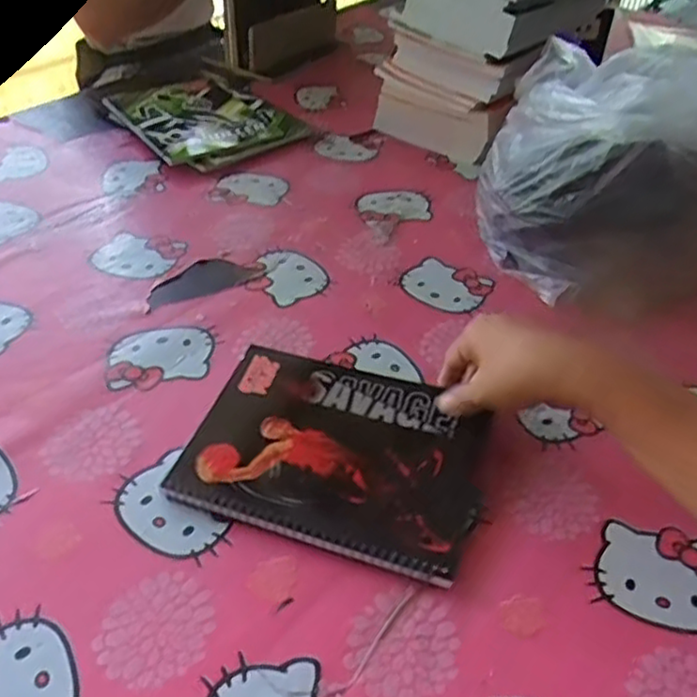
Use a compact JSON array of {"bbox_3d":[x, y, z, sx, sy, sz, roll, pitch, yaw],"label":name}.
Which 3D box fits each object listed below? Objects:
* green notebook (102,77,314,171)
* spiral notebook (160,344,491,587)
[{"bbox_3d":[-0.175,-0.285,0.866,0.187,0.024,0.205,-26,49,-29],"label":"green notebook"},{"bbox_3d":[-0.008,0.069,0.487,0.195,0.016,0.148,15,43,13],"label":"spiral notebook"}]

